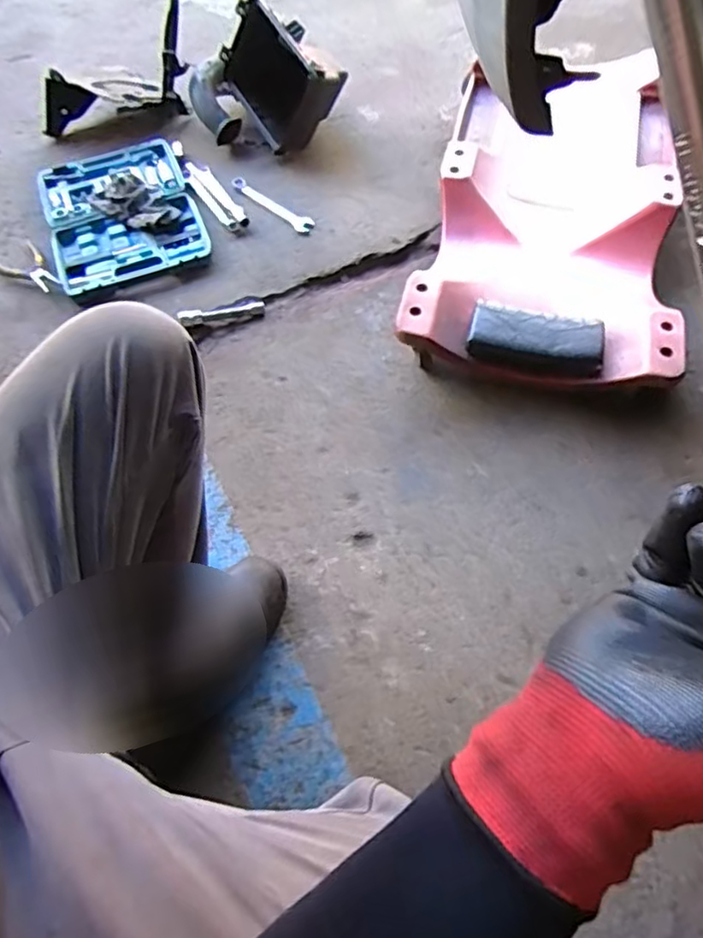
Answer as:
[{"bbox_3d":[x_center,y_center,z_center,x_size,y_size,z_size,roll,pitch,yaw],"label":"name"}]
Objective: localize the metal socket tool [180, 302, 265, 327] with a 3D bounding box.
[{"bbox_3d":[-0.230,-0.277,1.123,0.150,0.015,0.032,-11,60,-5],"label":"metal socket tool"}]

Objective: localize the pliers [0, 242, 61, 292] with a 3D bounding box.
[{"bbox_3d":[-0.606,-0.371,1.176,0.082,0.019,0.153,-40,65,-17],"label":"pliers"}]

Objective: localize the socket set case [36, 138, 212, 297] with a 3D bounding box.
[{"bbox_3d":[-0.455,-0.502,1.246,0.282,0.036,0.388,-20,61,-10],"label":"socket set case"}]

